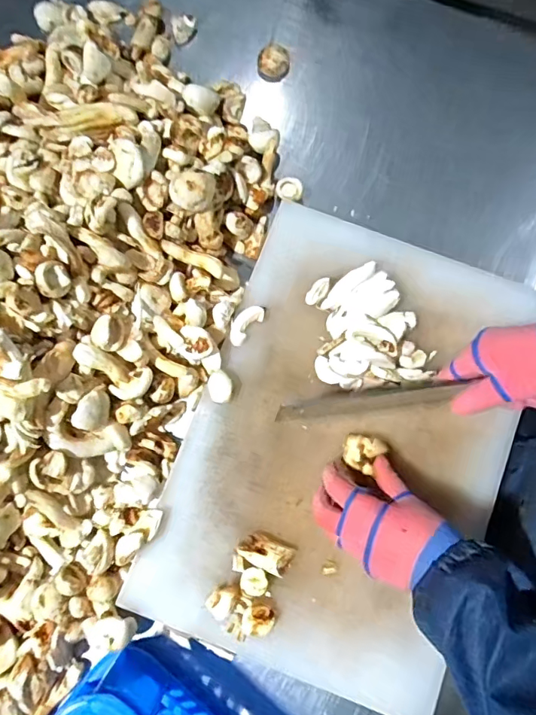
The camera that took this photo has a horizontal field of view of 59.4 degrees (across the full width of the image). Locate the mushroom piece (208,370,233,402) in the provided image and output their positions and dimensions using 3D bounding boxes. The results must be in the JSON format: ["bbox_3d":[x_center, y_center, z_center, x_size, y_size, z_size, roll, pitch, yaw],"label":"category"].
[{"bbox_3d":[-0.049,0.030,0.485,0.025,0.012,0.032,-1,79,-1],"label":"mushroom piece"}]

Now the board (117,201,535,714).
[{"bbox_3d":[0.084,0.085,0.485,0.309,0.022,0.452,21,79,4],"label":"board"}]

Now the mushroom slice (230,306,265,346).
[{"bbox_3d":[-0.024,-0.036,0.505,0.022,0.015,0.049,39,81,7],"label":"mushroom slice"}]

